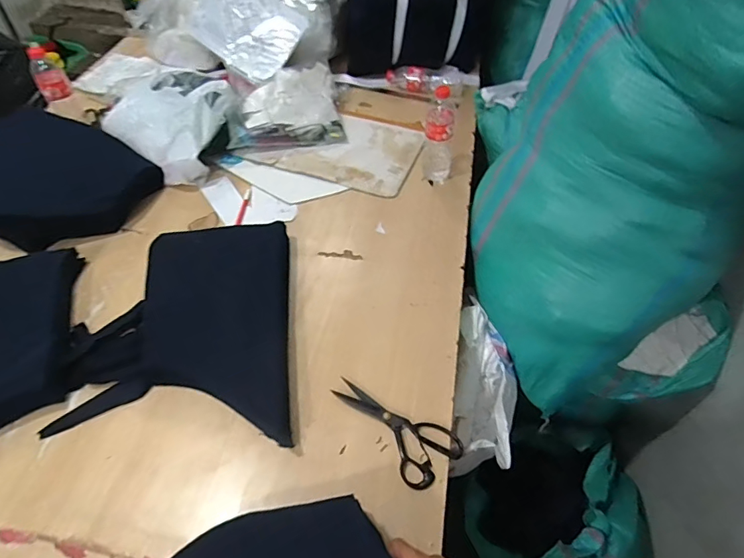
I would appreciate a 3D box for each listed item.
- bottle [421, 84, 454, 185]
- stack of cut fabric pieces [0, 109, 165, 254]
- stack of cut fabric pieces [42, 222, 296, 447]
[{"bbox_3d":[0.150,-0.327,1.025,0.069,0.216,0.069,9,53,7],"label":"bottle"},{"bbox_3d":[-0.751,-0.232,1.032,0.425,0.105,0.304,22,55,16],"label":"stack of cut fabric pieces"},{"bbox_3d":[-0.344,0.083,0.810,0.380,0.075,0.410,-6,52,-5],"label":"stack of cut fabric pieces"}]

